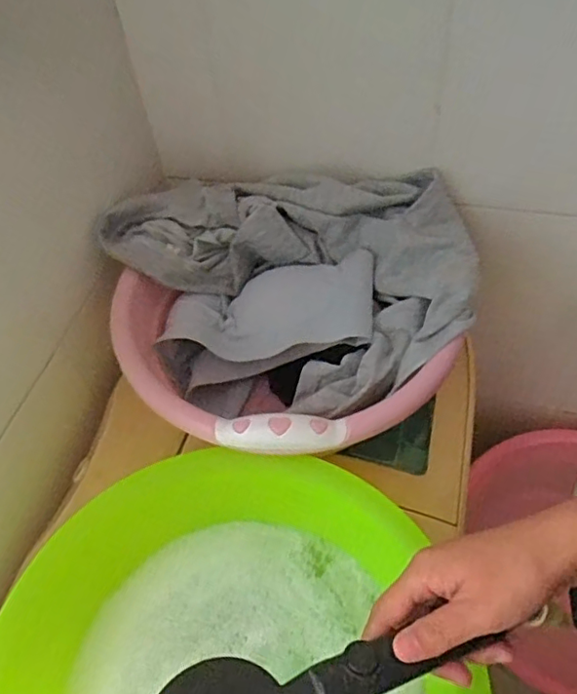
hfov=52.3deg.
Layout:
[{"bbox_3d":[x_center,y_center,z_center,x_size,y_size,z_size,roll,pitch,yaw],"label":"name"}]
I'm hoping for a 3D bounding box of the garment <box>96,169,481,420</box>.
[{"bbox_3d":[-0.002,-0.060,0.662,0.403,0.114,0.284,3,55,5],"label":"garment"}]

